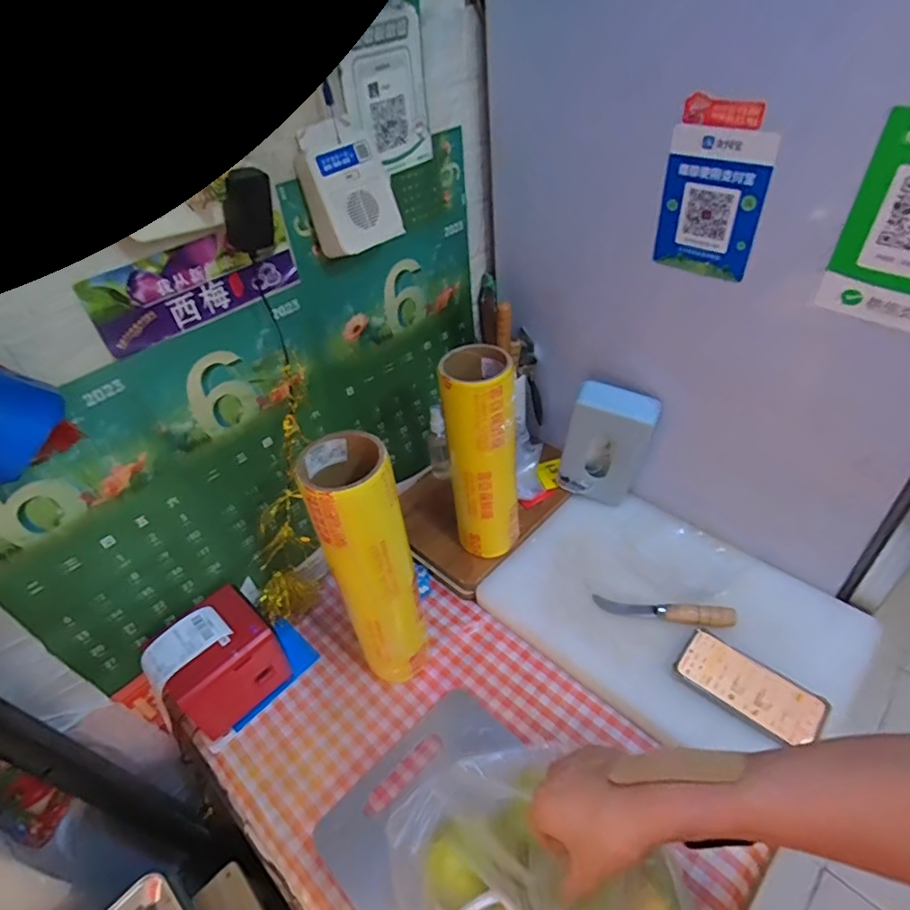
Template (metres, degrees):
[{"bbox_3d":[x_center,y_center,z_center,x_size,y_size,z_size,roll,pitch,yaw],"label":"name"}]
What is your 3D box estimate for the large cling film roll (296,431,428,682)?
[{"bbox_3d":[-0.092,0.144,0.667,0.086,0.381,0.094,-4,43,3],"label":"large cling film roll"}]

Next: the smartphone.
[{"bbox_3d":[0.352,0.275,0.671,0.159,0.016,0.072,26,52,30],"label":"smartphone"}]

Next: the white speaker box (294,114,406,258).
[{"bbox_3d":[-0.117,-0.303,0.635,0.065,0.120,0.097,25,51,30],"label":"white speaker box"}]

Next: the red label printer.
[{"bbox_3d":[-0.305,0.263,0.732,0.124,0.104,0.131,-33,49,-26],"label":"red label printer"}]

